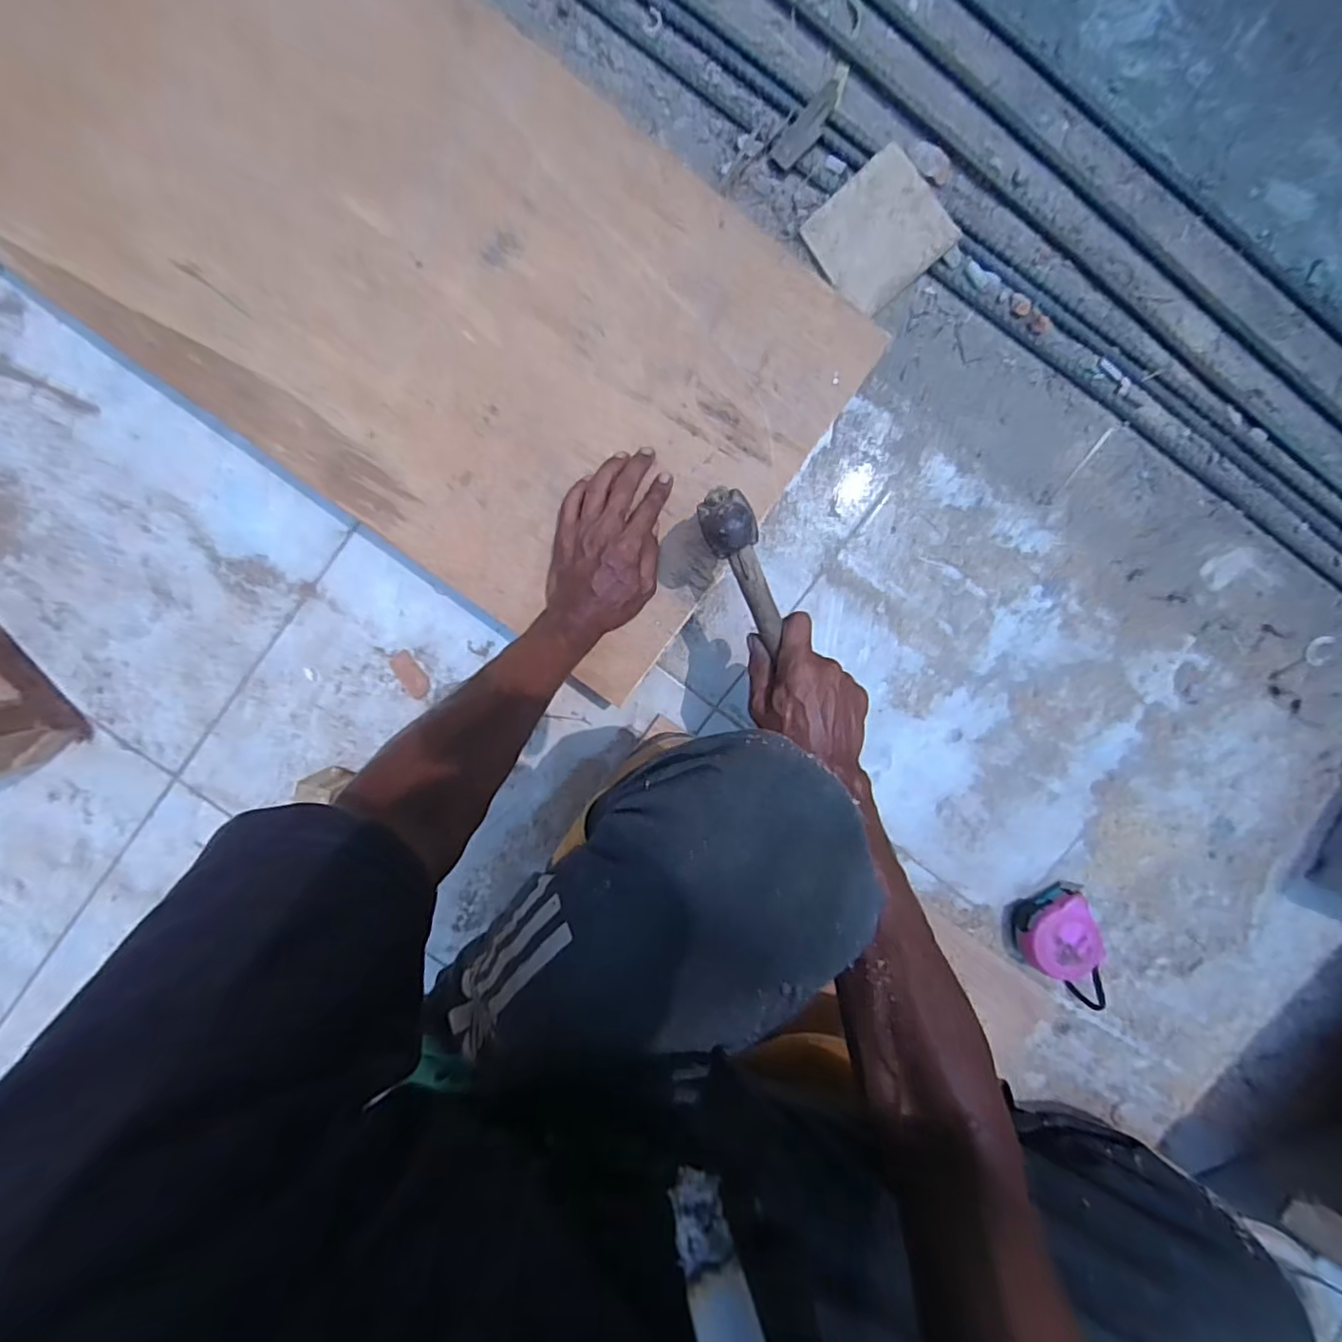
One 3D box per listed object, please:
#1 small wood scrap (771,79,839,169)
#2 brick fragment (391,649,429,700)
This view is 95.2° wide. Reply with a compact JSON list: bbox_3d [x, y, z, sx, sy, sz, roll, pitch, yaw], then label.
[{"bbox_3d":[0.125,-0.503,0.567,0.027,0.013,0.079,42,94,-5],"label":"small wood scrap"},{"bbox_3d":[-0.265,0.003,0.628,0.024,0.015,0.050,-40,95,3],"label":"brick fragment"}]

